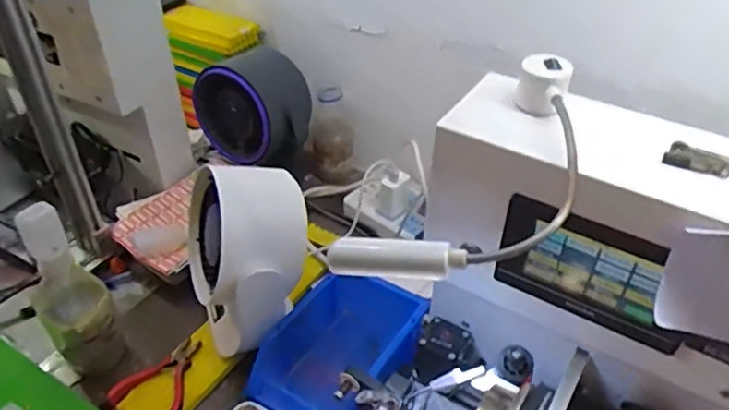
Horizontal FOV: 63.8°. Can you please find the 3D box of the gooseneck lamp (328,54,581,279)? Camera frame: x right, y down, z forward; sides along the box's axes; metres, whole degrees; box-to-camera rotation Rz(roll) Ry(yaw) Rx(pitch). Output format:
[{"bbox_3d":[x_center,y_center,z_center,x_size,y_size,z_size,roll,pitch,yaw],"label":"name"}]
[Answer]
[{"bbox_3d":[0.091,-0.014,0.385,0.099,0.034,0.229,30,62,33],"label":"gooseneck lamp"}]

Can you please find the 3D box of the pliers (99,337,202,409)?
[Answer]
[{"bbox_3d":[-0.225,0.193,0.655,0.079,0.015,0.113,12,40,15],"label":"pliers"}]

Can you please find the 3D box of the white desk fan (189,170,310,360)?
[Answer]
[{"bbox_3d":[-0.135,0.062,0.687,0.132,0.210,0.168,-12,40,-15],"label":"white desk fan"}]

